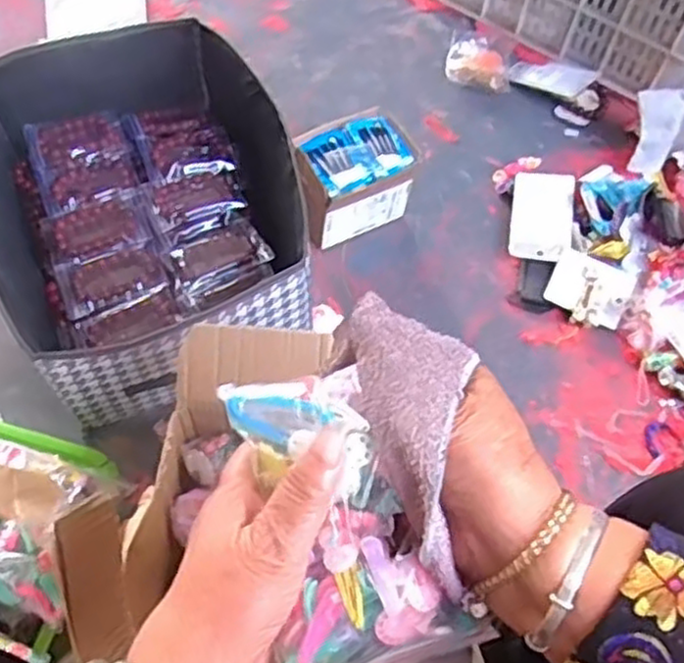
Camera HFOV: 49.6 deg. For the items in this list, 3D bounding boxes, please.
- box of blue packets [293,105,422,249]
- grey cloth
[{"bbox_3d":[0.008,-0.199,0.973,0.144,0.125,0.124,-32,66,-21],"label":"box of blue packets"},{"bbox_3d":[0.036,0.043,0.332,0.060,0.045,0.129,-5,61,-7],"label":"grey cloth"}]

